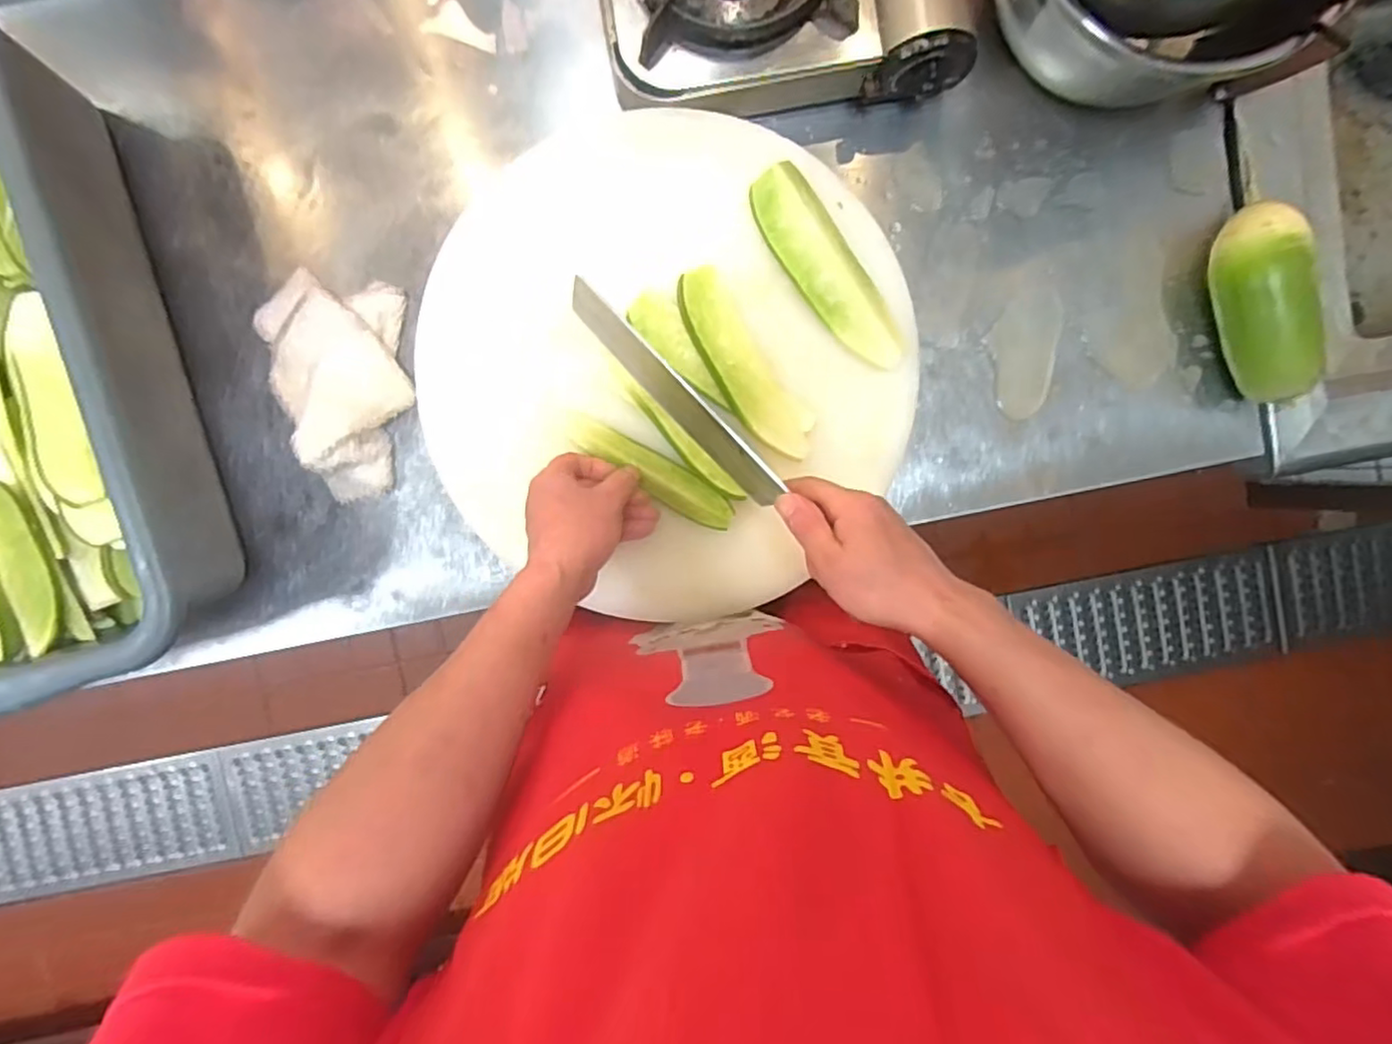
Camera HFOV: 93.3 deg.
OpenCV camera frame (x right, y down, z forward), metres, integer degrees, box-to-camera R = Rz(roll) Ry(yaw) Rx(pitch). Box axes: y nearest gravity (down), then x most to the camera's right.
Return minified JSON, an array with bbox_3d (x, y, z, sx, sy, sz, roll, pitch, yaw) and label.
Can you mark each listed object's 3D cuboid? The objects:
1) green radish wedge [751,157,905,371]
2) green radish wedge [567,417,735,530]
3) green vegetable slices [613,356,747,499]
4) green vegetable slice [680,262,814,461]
[{"bbox_3d":[0.108,-0.200,0.523,0.046,0.034,0.174,-36,93,1],"label":"green radish wedge"},{"bbox_3d":[-0.037,-0.042,0.547,0.152,0.018,0.033,31,92,2],"label":"green radish wedge"},{"bbox_3d":[-0.018,-0.072,0.542,0.017,0.018,0.149,-44,93,1],"label":"green vegetable slices"},{"bbox_3d":[0.039,-0.128,0.541,0.051,0.016,0.170,-35,93,1],"label":"green vegetable slice"}]

